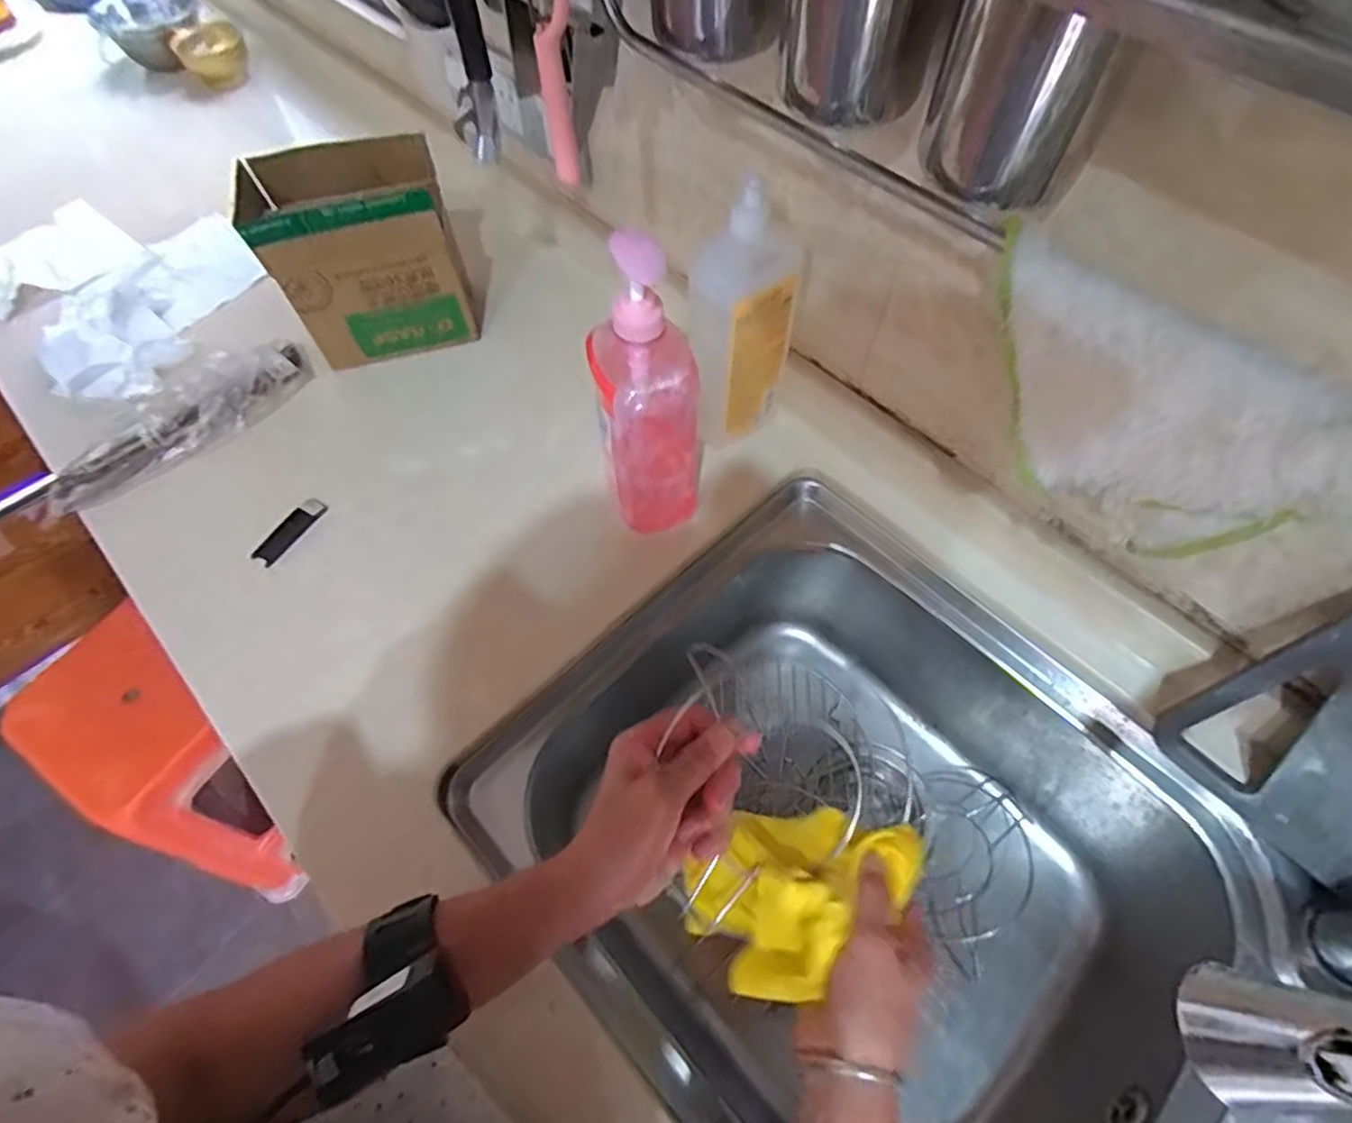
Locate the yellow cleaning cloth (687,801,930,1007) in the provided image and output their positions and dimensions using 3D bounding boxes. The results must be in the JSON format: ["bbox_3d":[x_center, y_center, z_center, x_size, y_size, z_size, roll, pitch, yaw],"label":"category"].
[{"bbox_3d":[0.079,0.202,0.423,0.137,0.062,0.095,-35,66,-17],"label":"yellow cleaning cloth"}]

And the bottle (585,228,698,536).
[{"bbox_3d":[-0.023,-0.121,0.514,0.070,0.255,0.075,-9,62,-4],"label":"bottle"}]

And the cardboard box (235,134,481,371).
[{"bbox_3d":[-0.309,-0.304,0.670,0.165,0.175,0.117,-13,62,-6],"label":"cardboard box"}]

